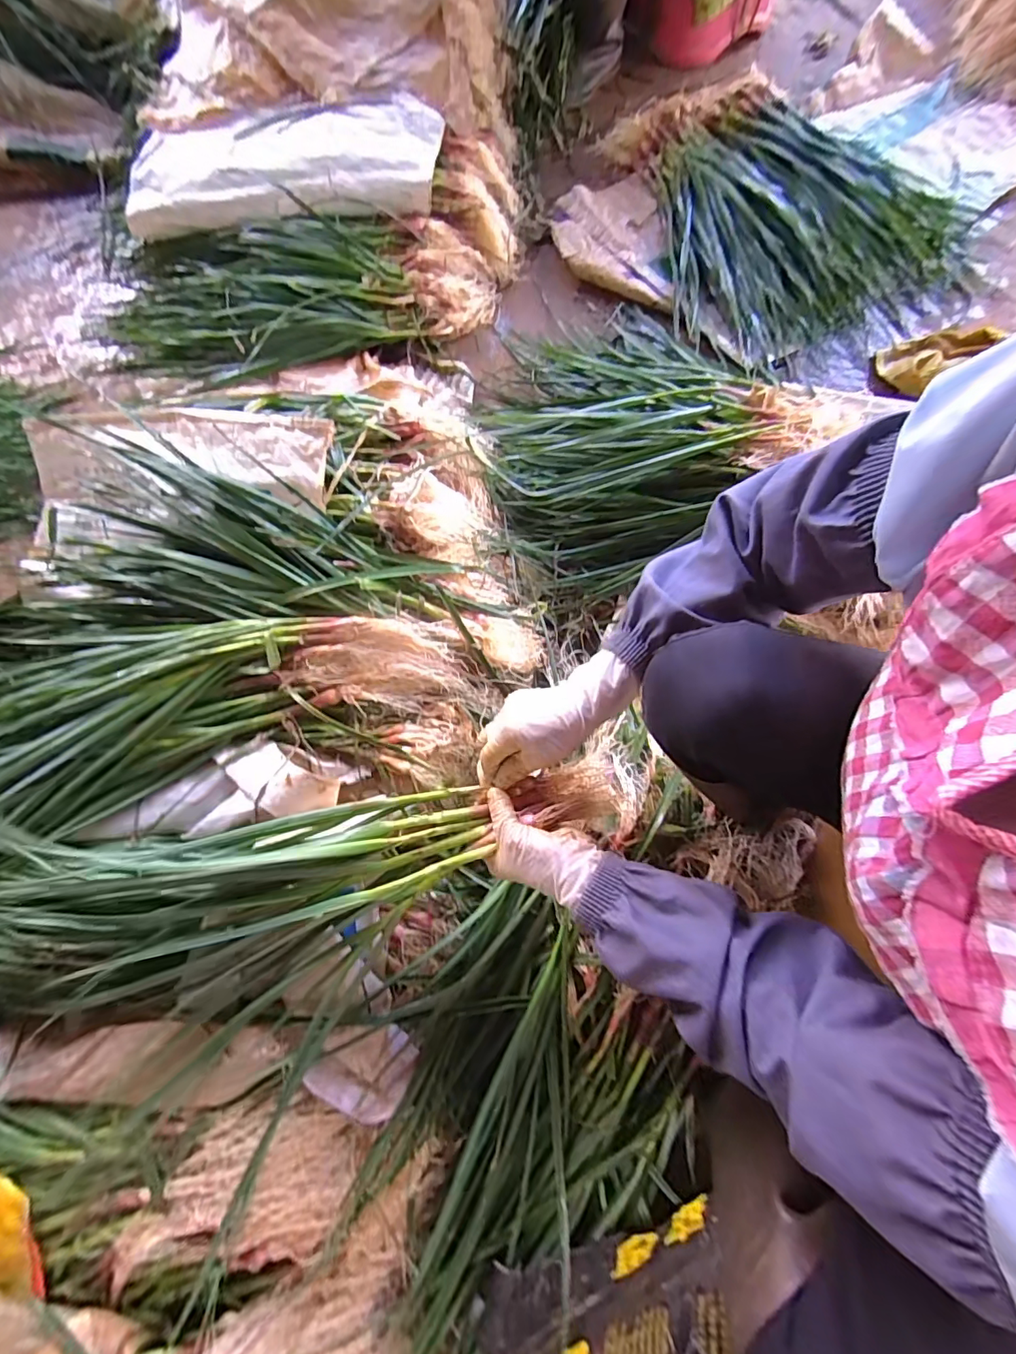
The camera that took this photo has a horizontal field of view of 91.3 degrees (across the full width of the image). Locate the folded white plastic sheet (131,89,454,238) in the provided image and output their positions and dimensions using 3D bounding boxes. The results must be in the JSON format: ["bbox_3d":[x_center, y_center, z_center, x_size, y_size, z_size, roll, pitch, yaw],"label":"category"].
[{"bbox_3d":[-0.413,-0.934,0.900,0.581,0.050,0.195,-3,98,2],"label":"folded white plastic sheet"}]

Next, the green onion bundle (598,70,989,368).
[{"bbox_3d":[0.565,-0.928,0.962,0.600,0.091,0.650,-14,75,-3],"label":"green onion bundle"}]

